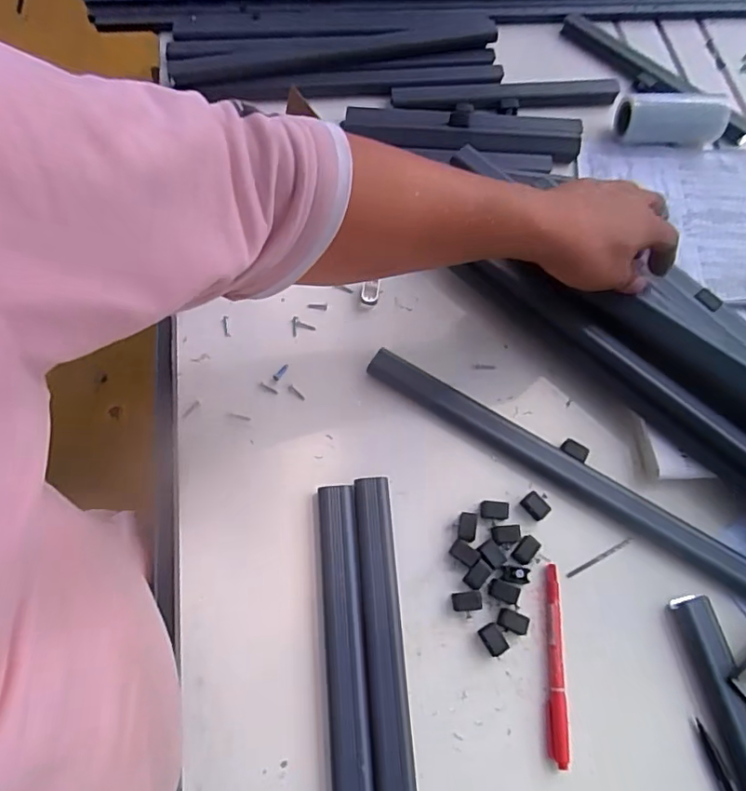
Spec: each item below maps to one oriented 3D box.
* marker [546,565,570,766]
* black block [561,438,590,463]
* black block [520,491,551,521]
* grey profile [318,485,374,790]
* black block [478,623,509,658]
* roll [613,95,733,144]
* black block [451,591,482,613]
[{"bbox_3d":[0.137,0.201,0.418,0.015,0.010,0.136,3,69,1],"label":"marker"},{"bbox_3d":[0.175,0.048,0.477,0.022,0.007,0.014,35,73,12],"label":"black block"},{"bbox_3d":[0.136,0.092,0.459,0.017,0.005,0.022,-41,74,-14],"label":"black block"},{"bbox_3d":[-0.009,0.355,0.373,0.031,0.026,0.580,-4,69,-2],"label":"grey profile"},{"bbox_3d":[0.093,0.189,0.426,0.016,0.004,0.023,-28,71,-10],"label":"black block"},{"bbox_3d":[0.323,-0.300,0.603,0.115,0.041,0.042,-2,69,-1],"label":"roll"},{"bbox_3d":[0.074,0.162,0.432,0.023,0.006,0.015,-4,69,-2],"label":"black block"}]

